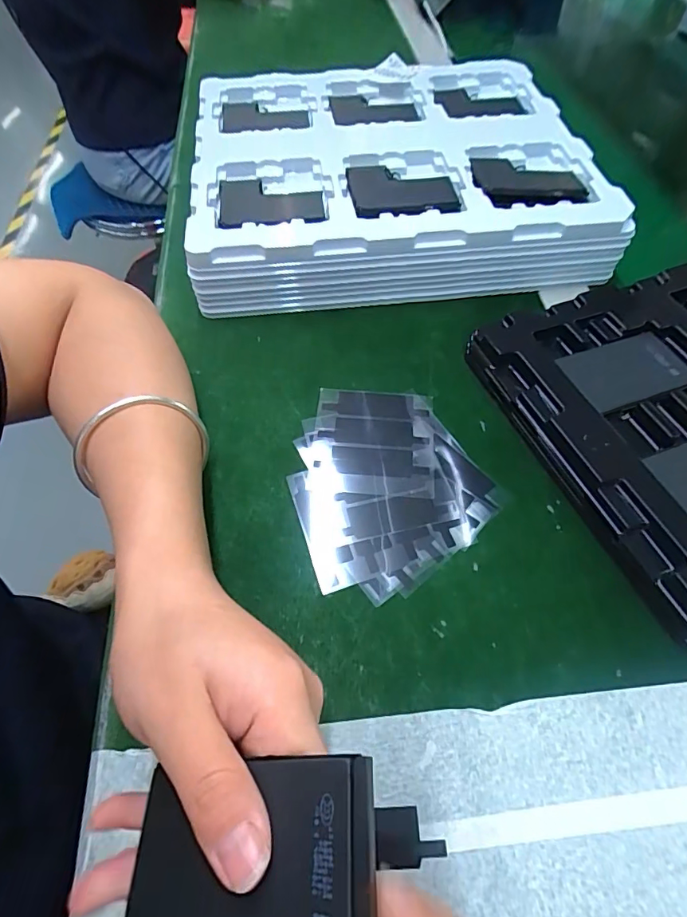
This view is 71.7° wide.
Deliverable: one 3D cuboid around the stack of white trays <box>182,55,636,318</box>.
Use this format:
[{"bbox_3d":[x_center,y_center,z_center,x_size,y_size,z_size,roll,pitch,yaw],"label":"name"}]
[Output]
[{"bbox_3d":[0.036,-0.263,0.435,0.328,0.057,0.296,-6,57,-2],"label":"stack of white trays"}]

